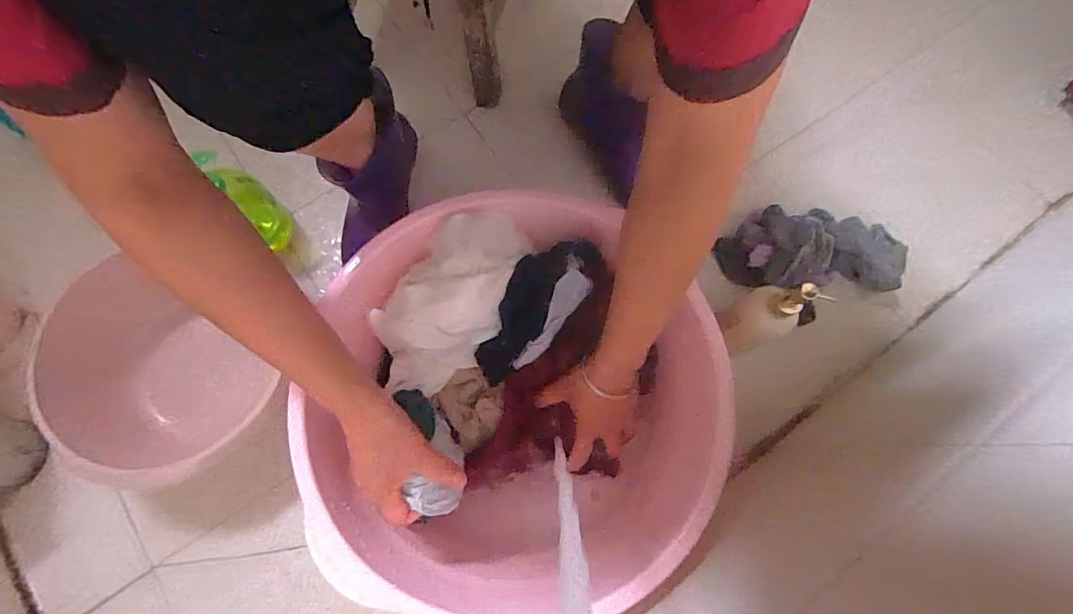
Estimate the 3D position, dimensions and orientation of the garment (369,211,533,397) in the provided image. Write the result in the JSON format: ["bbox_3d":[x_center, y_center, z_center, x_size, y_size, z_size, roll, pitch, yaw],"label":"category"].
[{"bbox_3d":[-0.096,0.003,0.485,0.099,0.084,0.208,37,110,9],"label":"garment"}]

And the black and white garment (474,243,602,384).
[{"bbox_3d":[-0.005,0.003,0.499,0.077,0.052,0.179,38,101,9],"label":"black and white garment"}]

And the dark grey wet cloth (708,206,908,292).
[{"bbox_3d":[0.366,-0.075,0.620,0.249,0.068,0.118,-3,73,-3],"label":"dark grey wet cloth"}]

